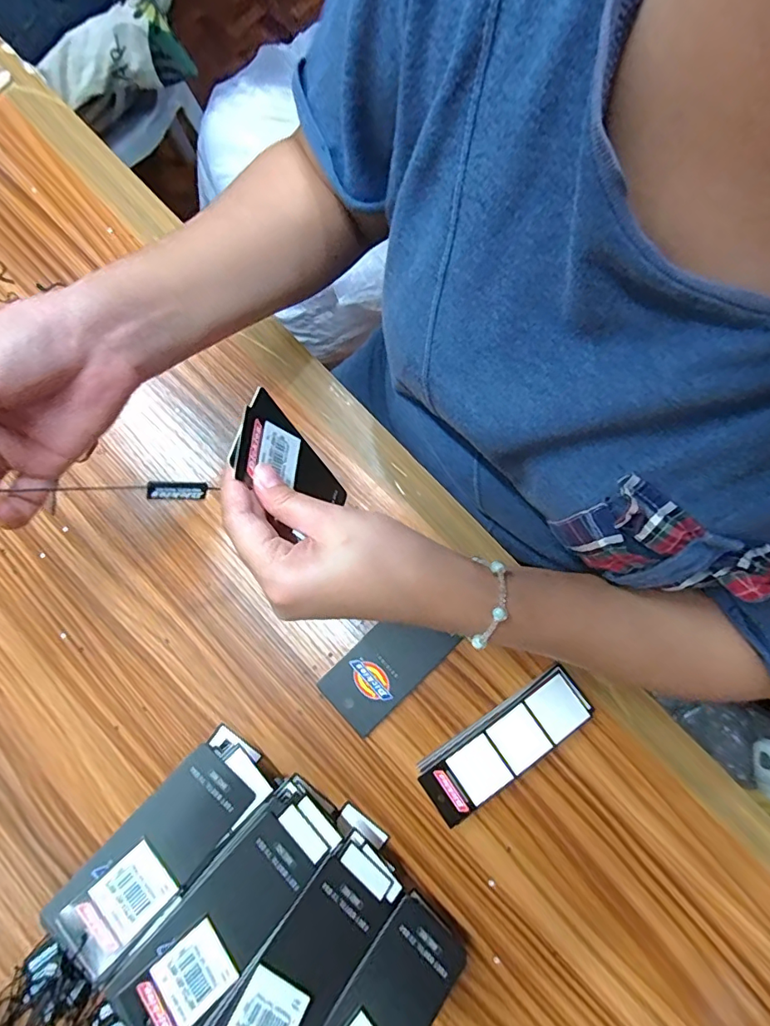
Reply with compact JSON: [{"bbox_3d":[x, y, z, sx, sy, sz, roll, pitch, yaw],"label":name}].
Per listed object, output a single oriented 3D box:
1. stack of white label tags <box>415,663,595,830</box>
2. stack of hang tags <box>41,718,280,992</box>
[{"bbox_3d":[0.082,0.155,0.337,0.122,0.019,0.040,-34,82,-7],"label":"stack of white label tags"},{"bbox_3d":[-0.128,0.194,0.296,0.052,0.023,0.128,42,52,6],"label":"stack of hang tags"}]

